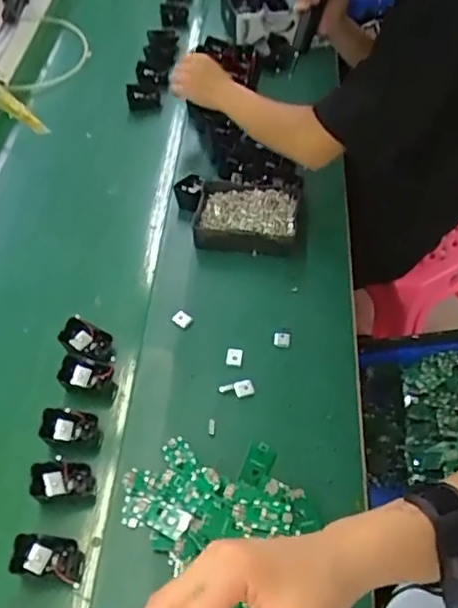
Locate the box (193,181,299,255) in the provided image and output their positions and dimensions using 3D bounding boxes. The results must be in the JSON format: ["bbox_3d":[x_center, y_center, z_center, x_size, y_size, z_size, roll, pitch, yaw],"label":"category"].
[{"bbox_3d":[0.030,-0.147,0.986,0.161,0.048,0.135,7,53,5],"label":"box"}]

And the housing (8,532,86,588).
[{"bbox_3d":[-0.197,0.279,0.684,0.080,0.029,0.045,20,65,-10],"label":"housing"}]

